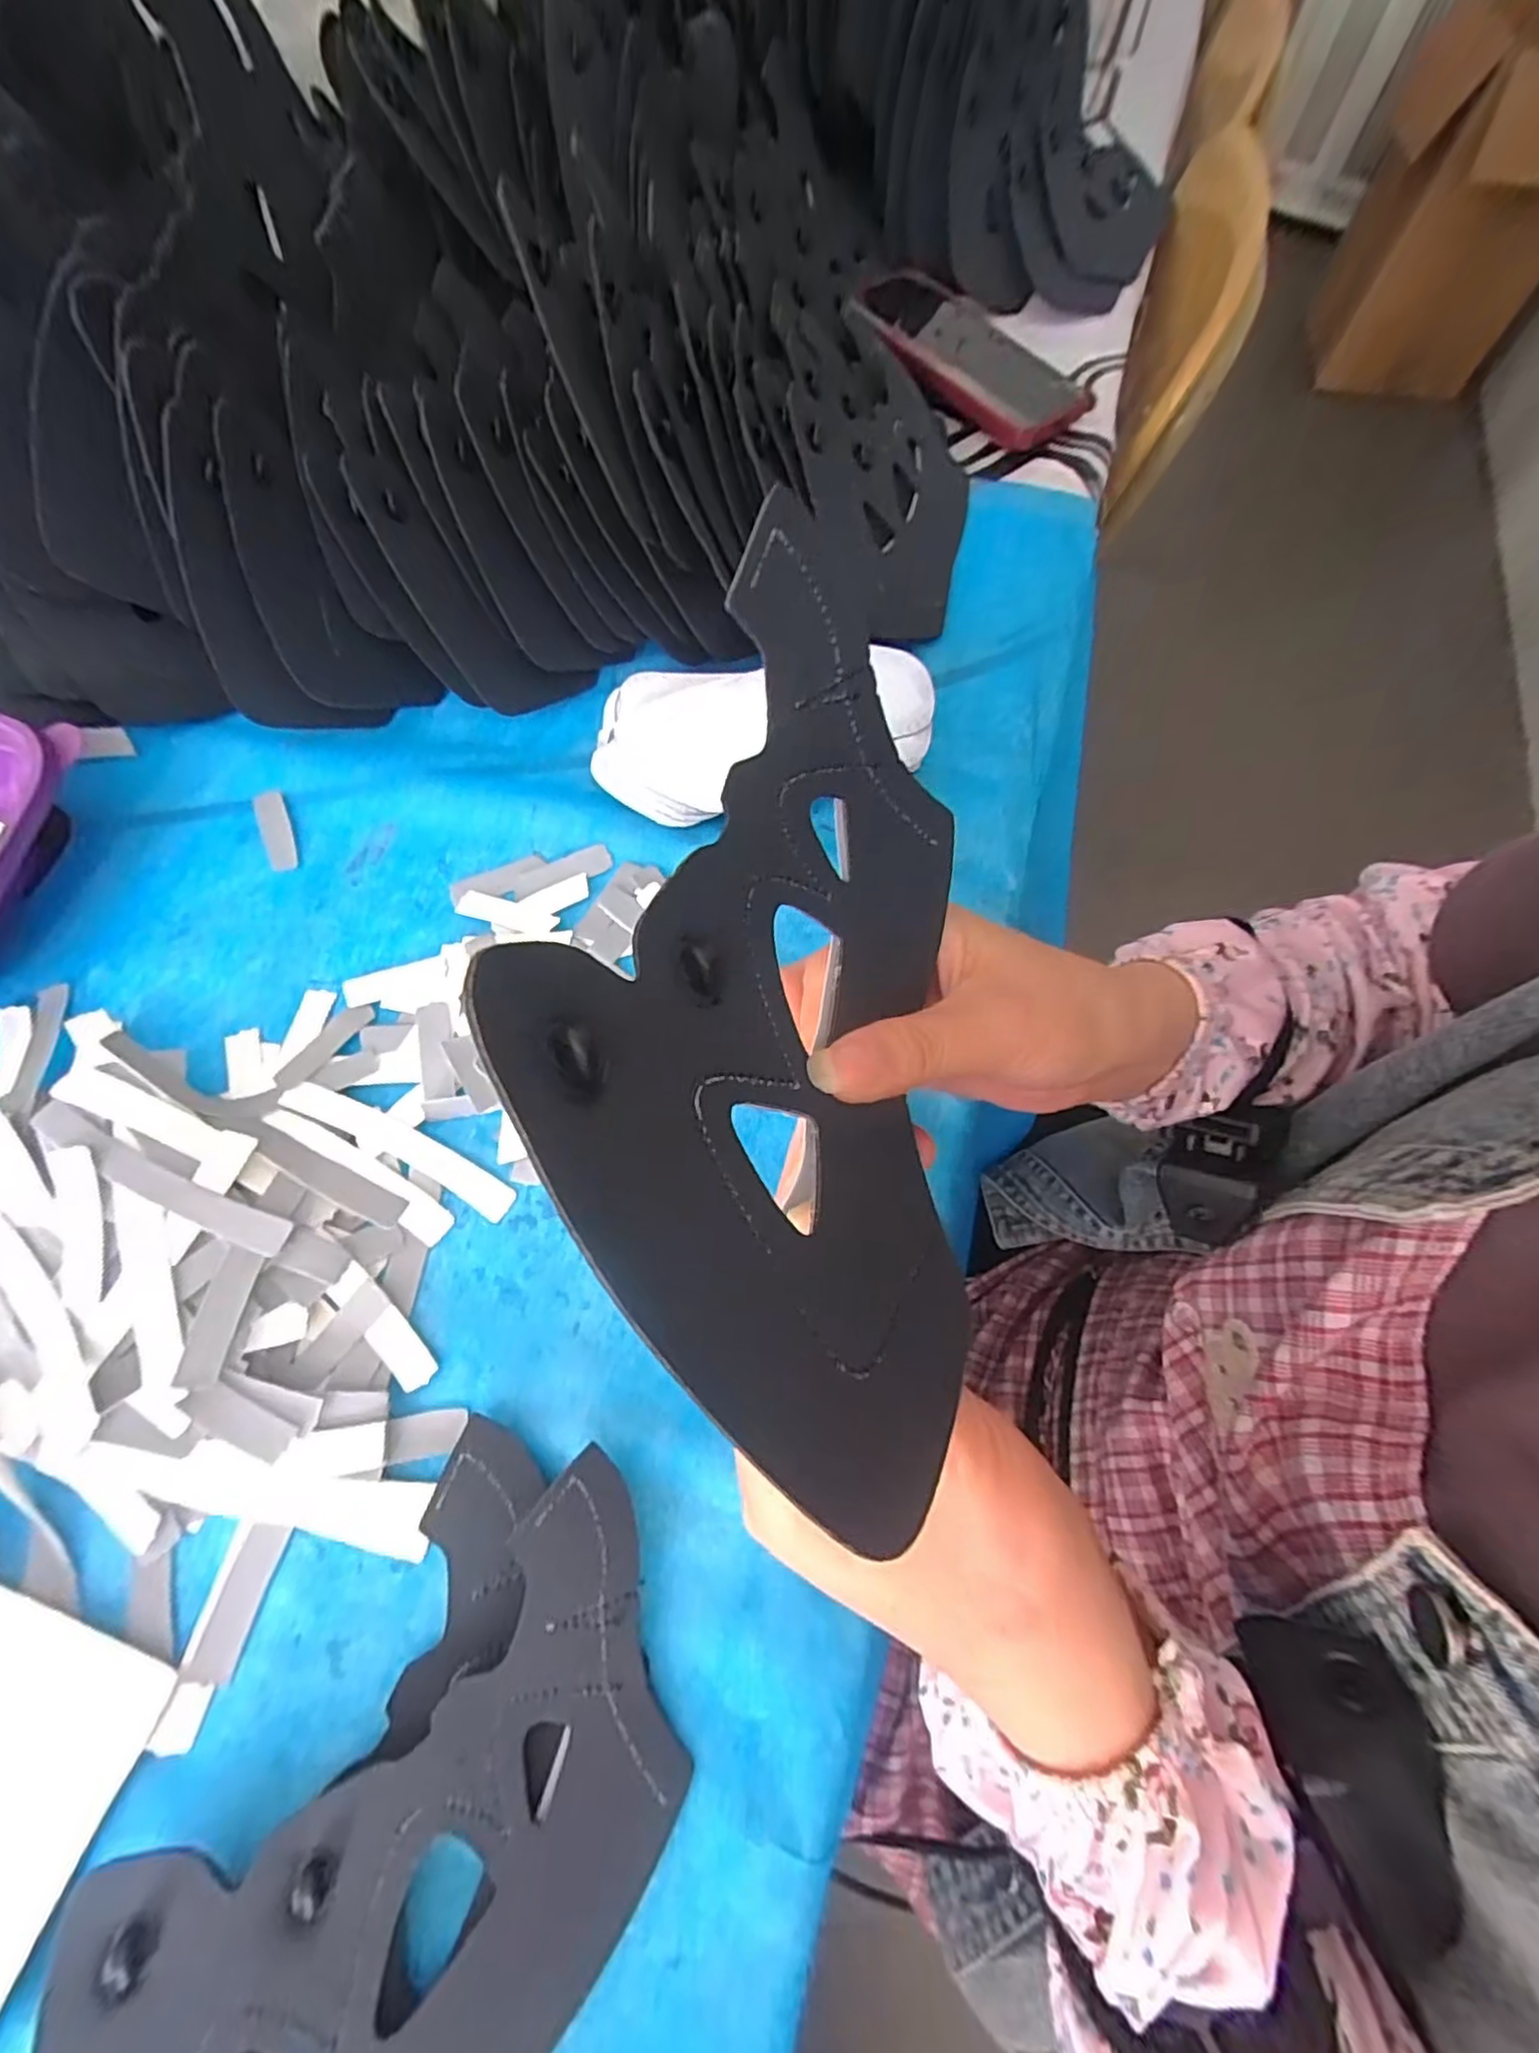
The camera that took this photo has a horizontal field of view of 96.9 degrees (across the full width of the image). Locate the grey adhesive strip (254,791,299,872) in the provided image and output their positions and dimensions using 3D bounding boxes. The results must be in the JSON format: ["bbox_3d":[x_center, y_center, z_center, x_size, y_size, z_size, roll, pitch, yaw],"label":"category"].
[{"bbox_3d":[-0.243,-0.097,0.335,0.014,0.004,0.046,-22,70,-9],"label":"grey adhesive strip"}]

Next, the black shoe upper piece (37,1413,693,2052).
[{"bbox_3d":[-0.107,0.243,0.189,0.125,0.025,0.223,23,70,9],"label":"black shoe upper piece"}]

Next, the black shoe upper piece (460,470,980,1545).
[{"bbox_3d":[0.007,-0.016,0.156,0.116,0.029,0.205,26,58,-31],"label":"black shoe upper piece"}]

